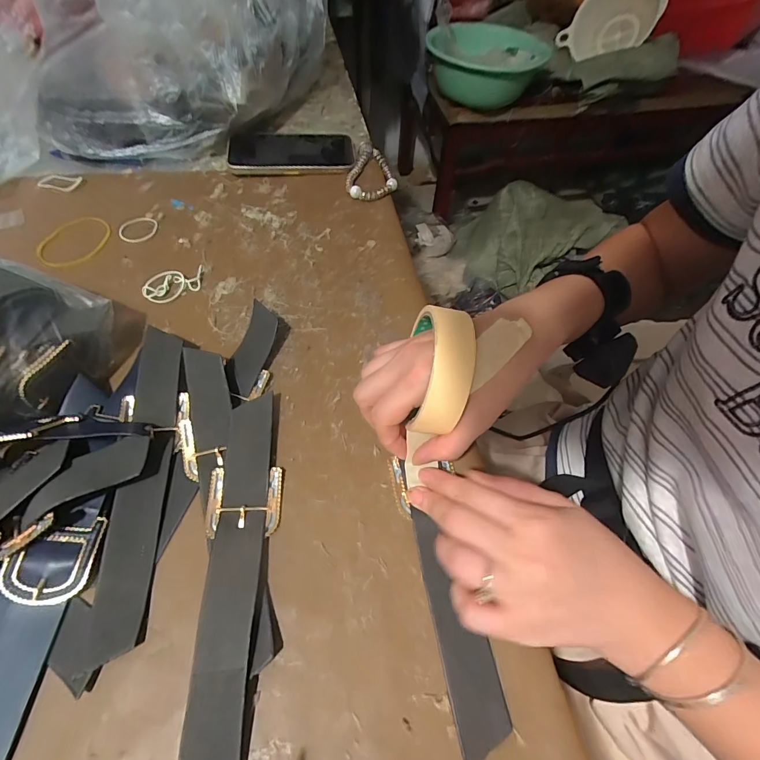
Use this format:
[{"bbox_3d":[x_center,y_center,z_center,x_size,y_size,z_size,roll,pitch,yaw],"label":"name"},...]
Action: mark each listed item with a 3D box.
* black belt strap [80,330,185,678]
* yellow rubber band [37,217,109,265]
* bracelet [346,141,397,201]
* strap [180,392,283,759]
[{"bbox_3d":[-0.167,0.060,0.272,0.032,0.011,0.221,-1,62,-12],"label":"black belt strap"},{"bbox_3d":[-0.317,-0.146,0.403,0.054,0.007,0.075,18,59,9],"label":"yellow rubber band"},{"bbox_3d":[-0.007,-0.262,0.483,0.061,0.017,0.103,12,58,5],"label":"bracelet"},{"bbox_3d":[-0.090,0.113,0.247,0.044,0.014,0.219,-3,58,-5],"label":"strap"}]

